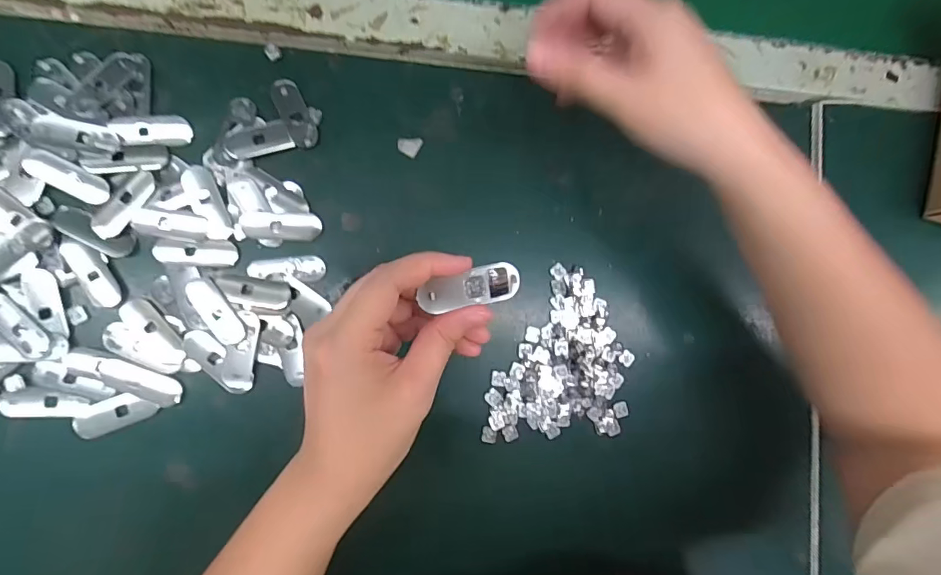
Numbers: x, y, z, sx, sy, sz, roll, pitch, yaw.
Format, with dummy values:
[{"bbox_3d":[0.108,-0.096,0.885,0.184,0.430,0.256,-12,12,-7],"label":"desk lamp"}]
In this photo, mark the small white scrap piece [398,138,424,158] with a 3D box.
[{"bbox_3d":[-0.044,-0.103,0.347,0.015,0.004,0.015,27,83,-6],"label":"small white scrap piece"}]

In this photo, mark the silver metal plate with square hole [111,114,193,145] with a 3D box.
[{"bbox_3d":[-0.212,-0.105,0.322,0.048,0.004,0.020,-5,87,-8],"label":"silver metal plate with square hole"}]

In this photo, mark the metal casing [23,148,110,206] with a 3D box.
[{"bbox_3d":[-0.258,-0.071,0.308,0.053,0.004,0.018,27,83,-6],"label":"metal casing"}]

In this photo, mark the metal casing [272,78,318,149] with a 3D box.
[{"bbox_3d":[-0.122,-0.121,0.335,0.017,0.005,0.051,-25,91,-9],"label":"metal casing"}]

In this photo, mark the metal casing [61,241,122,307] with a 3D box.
[{"bbox_3d":[-0.245,-0.009,0.311,0.018,0.004,0.049,-30,91,-9],"label":"metal casing"}]

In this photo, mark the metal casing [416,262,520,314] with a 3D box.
[{"bbox_3d":[0.000,0.001,0.240,0.048,0.004,0.018,-15,89,-6],"label":"metal casing"}]

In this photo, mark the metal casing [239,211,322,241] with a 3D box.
[{"bbox_3d":[-0.129,-0.042,0.330,0.052,0.004,0.019,2,86,-8],"label":"metal casing"}]

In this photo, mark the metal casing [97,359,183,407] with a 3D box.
[{"bbox_3d":[-0.214,0.061,0.311,0.052,0.005,0.018,23,84,-6],"label":"metal casing"}]

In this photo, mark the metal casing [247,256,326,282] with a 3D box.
[{"bbox_3d":[-0.126,-0.013,0.331,0.049,0.004,0.017,2,86,-8],"label":"metal casing"}]

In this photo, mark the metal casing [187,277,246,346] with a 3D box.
[{"bbox_3d":[-0.168,0.015,0.319,0.018,0.005,0.050,-40,93,-8],"label":"metal casing"}]

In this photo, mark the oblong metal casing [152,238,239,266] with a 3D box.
[{"bbox_3d":[-0.183,-0.023,0.322,0.051,0.004,0.017,1,87,-8],"label":"oblong metal casing"}]

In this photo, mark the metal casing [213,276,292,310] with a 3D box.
[{"bbox_3d":[-0.146,0.003,0.324,0.049,0.005,0.019,8,86,-8],"label":"metal casing"}]

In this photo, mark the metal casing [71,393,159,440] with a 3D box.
[{"bbox_3d":[-0.229,0.082,0.311,0.051,0.007,0.021,-23,90,-9],"label":"metal casing"}]

